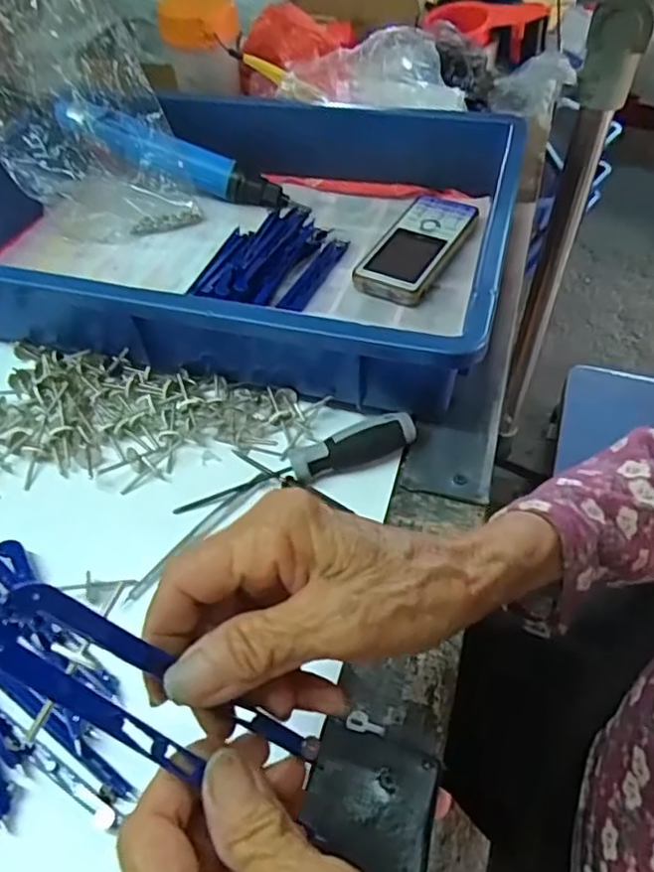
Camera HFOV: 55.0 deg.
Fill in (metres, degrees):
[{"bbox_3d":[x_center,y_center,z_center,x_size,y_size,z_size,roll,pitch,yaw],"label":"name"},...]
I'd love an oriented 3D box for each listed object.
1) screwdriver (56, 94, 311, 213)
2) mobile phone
[{"bbox_3d":[-0.125,-0.244,0.555,0.211,0.029,0.029,18,49,-13],"label":"screwdriver"},{"bbox_3d":[0.070,-0.149,0.497,0.060,0.020,0.122,23,55,21],"label":"mobile phone"}]

